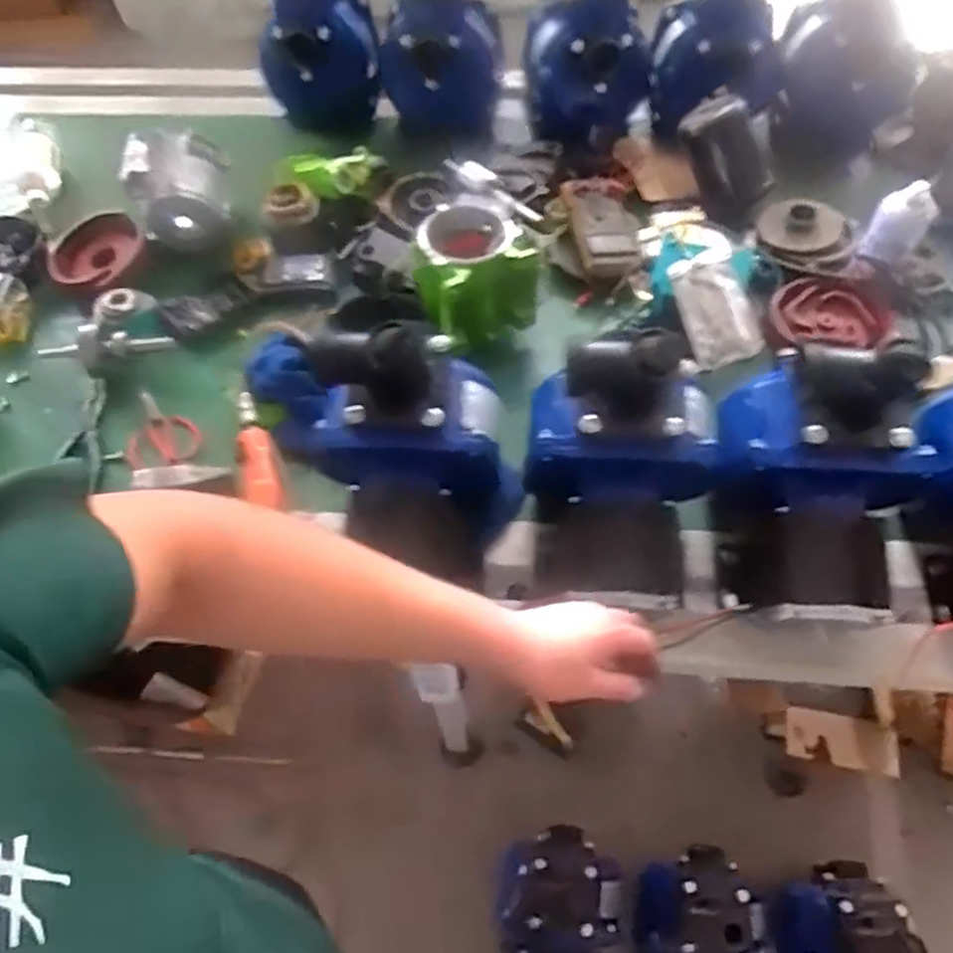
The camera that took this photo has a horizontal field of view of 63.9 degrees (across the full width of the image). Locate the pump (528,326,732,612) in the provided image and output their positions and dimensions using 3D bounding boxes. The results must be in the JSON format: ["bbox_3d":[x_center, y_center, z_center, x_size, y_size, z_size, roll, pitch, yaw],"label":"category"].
[{"bbox_3d":[0.155,-0.007,0.814,0.196,0.360,0.133,4,57,5],"label":"pump"}]

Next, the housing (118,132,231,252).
[{"bbox_3d":[-0.484,-0.476,1.271,0.167,0.129,0.166,-22,58,-12],"label":"housing"}]

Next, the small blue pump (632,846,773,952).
[{"bbox_3d":[0.343,0.740,1.195,0.178,0.261,0.285,-1,56,2],"label":"small blue pump"}]

